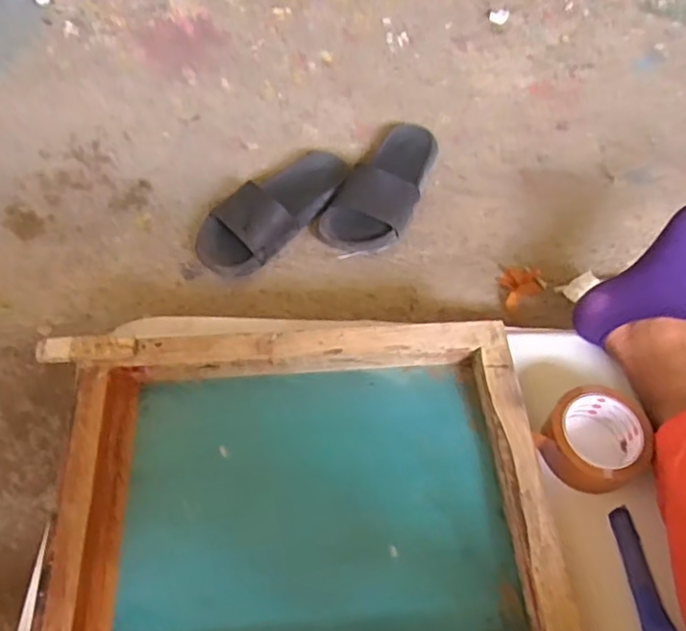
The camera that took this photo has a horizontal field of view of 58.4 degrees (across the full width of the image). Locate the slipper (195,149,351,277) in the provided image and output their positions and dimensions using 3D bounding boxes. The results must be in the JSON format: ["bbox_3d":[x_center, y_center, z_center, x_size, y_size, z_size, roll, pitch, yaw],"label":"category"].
[{"bbox_3d":[-0.097,-0.155,0.903,0.262,0.065,0.112,-32,66,-19],"label":"slipper"}]

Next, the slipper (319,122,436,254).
[{"bbox_3d":[0.070,-0.207,0.929,0.112,0.076,0.268,28,63,13],"label":"slipper"}]

